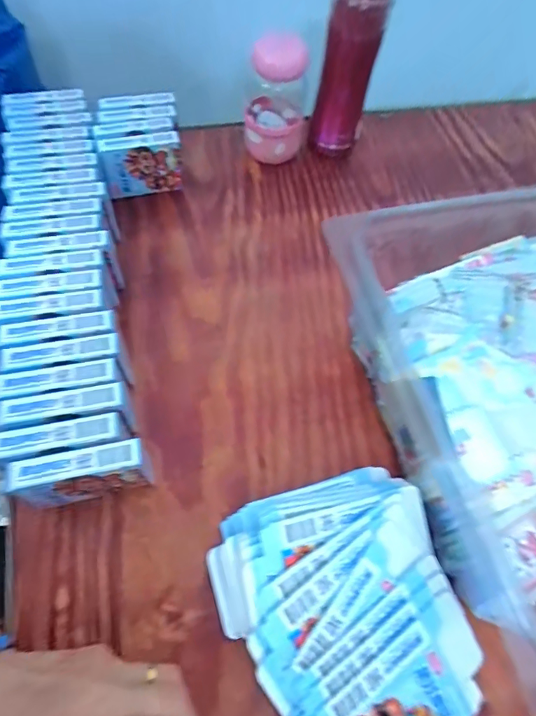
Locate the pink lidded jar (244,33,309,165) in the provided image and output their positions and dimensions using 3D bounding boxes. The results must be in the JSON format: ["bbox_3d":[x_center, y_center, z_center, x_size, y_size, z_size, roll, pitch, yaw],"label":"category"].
[{"bbox_3d":[0.010,-0.317,0.524,0.078,0.149,0.067,3,61,-1],"label":"pink lidded jar"}]

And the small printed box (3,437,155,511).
[{"bbox_3d":[-0.139,0.095,0.339,0.095,0.074,0.026,-12,62,-9],"label":"small printed box"}]

